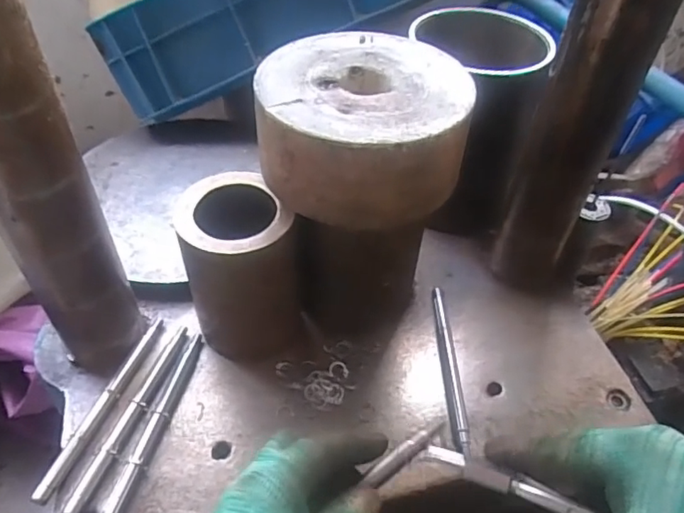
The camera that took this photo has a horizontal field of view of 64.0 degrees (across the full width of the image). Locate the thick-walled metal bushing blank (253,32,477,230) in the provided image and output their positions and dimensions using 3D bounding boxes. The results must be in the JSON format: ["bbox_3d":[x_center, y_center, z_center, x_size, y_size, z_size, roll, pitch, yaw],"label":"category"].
[{"bbox_3d":[0.014,-0.093,0.388,0.138,0.065,0.140,3,47,0],"label":"thick-walled metal bushing blank"}]

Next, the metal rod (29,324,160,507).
[{"bbox_3d":[-0.185,0.112,0.429,0.011,0.009,0.162,14,48,10],"label":"metal rod"}]

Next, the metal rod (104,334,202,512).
[{"bbox_3d":[-0.142,0.126,0.419,0.013,0.009,0.162,10,47,6],"label":"metal rod"}]

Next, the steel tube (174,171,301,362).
[{"bbox_3d":[-0.081,0.014,0.438,0.077,0.125,0.093,-16,50,-18],"label":"steel tube"}]

